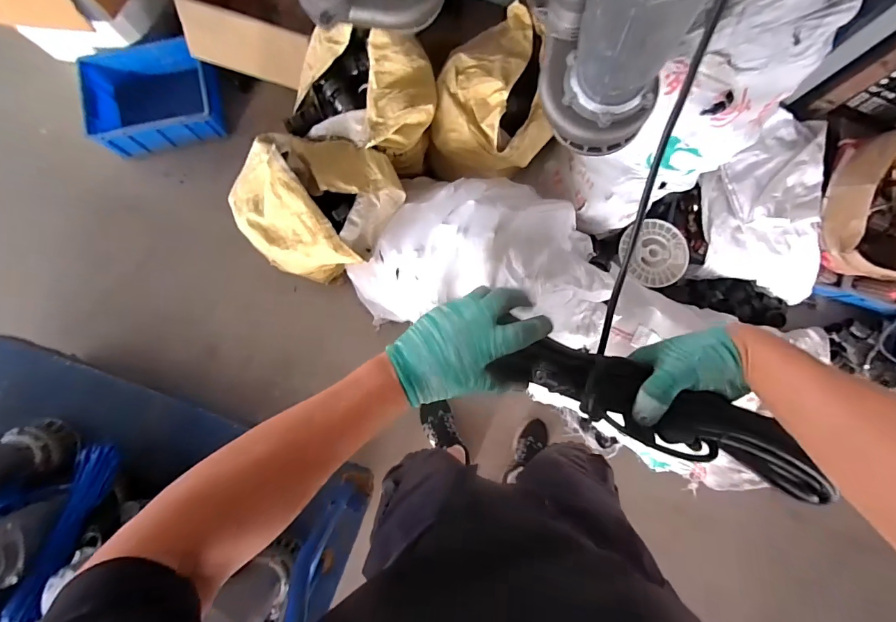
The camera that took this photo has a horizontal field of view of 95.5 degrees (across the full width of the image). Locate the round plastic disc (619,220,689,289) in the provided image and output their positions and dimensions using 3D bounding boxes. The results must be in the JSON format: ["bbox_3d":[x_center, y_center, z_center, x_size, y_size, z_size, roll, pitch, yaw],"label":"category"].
[{"bbox_3d":[0.610,-0.173,1.209,0.189,0.036,0.193,0,85,-1],"label":"round plastic disc"}]

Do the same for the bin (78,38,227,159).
[{"bbox_3d":[-0.971,-0.723,1.353,0.439,0.139,0.307,-15,85,-2],"label":"bin"}]

